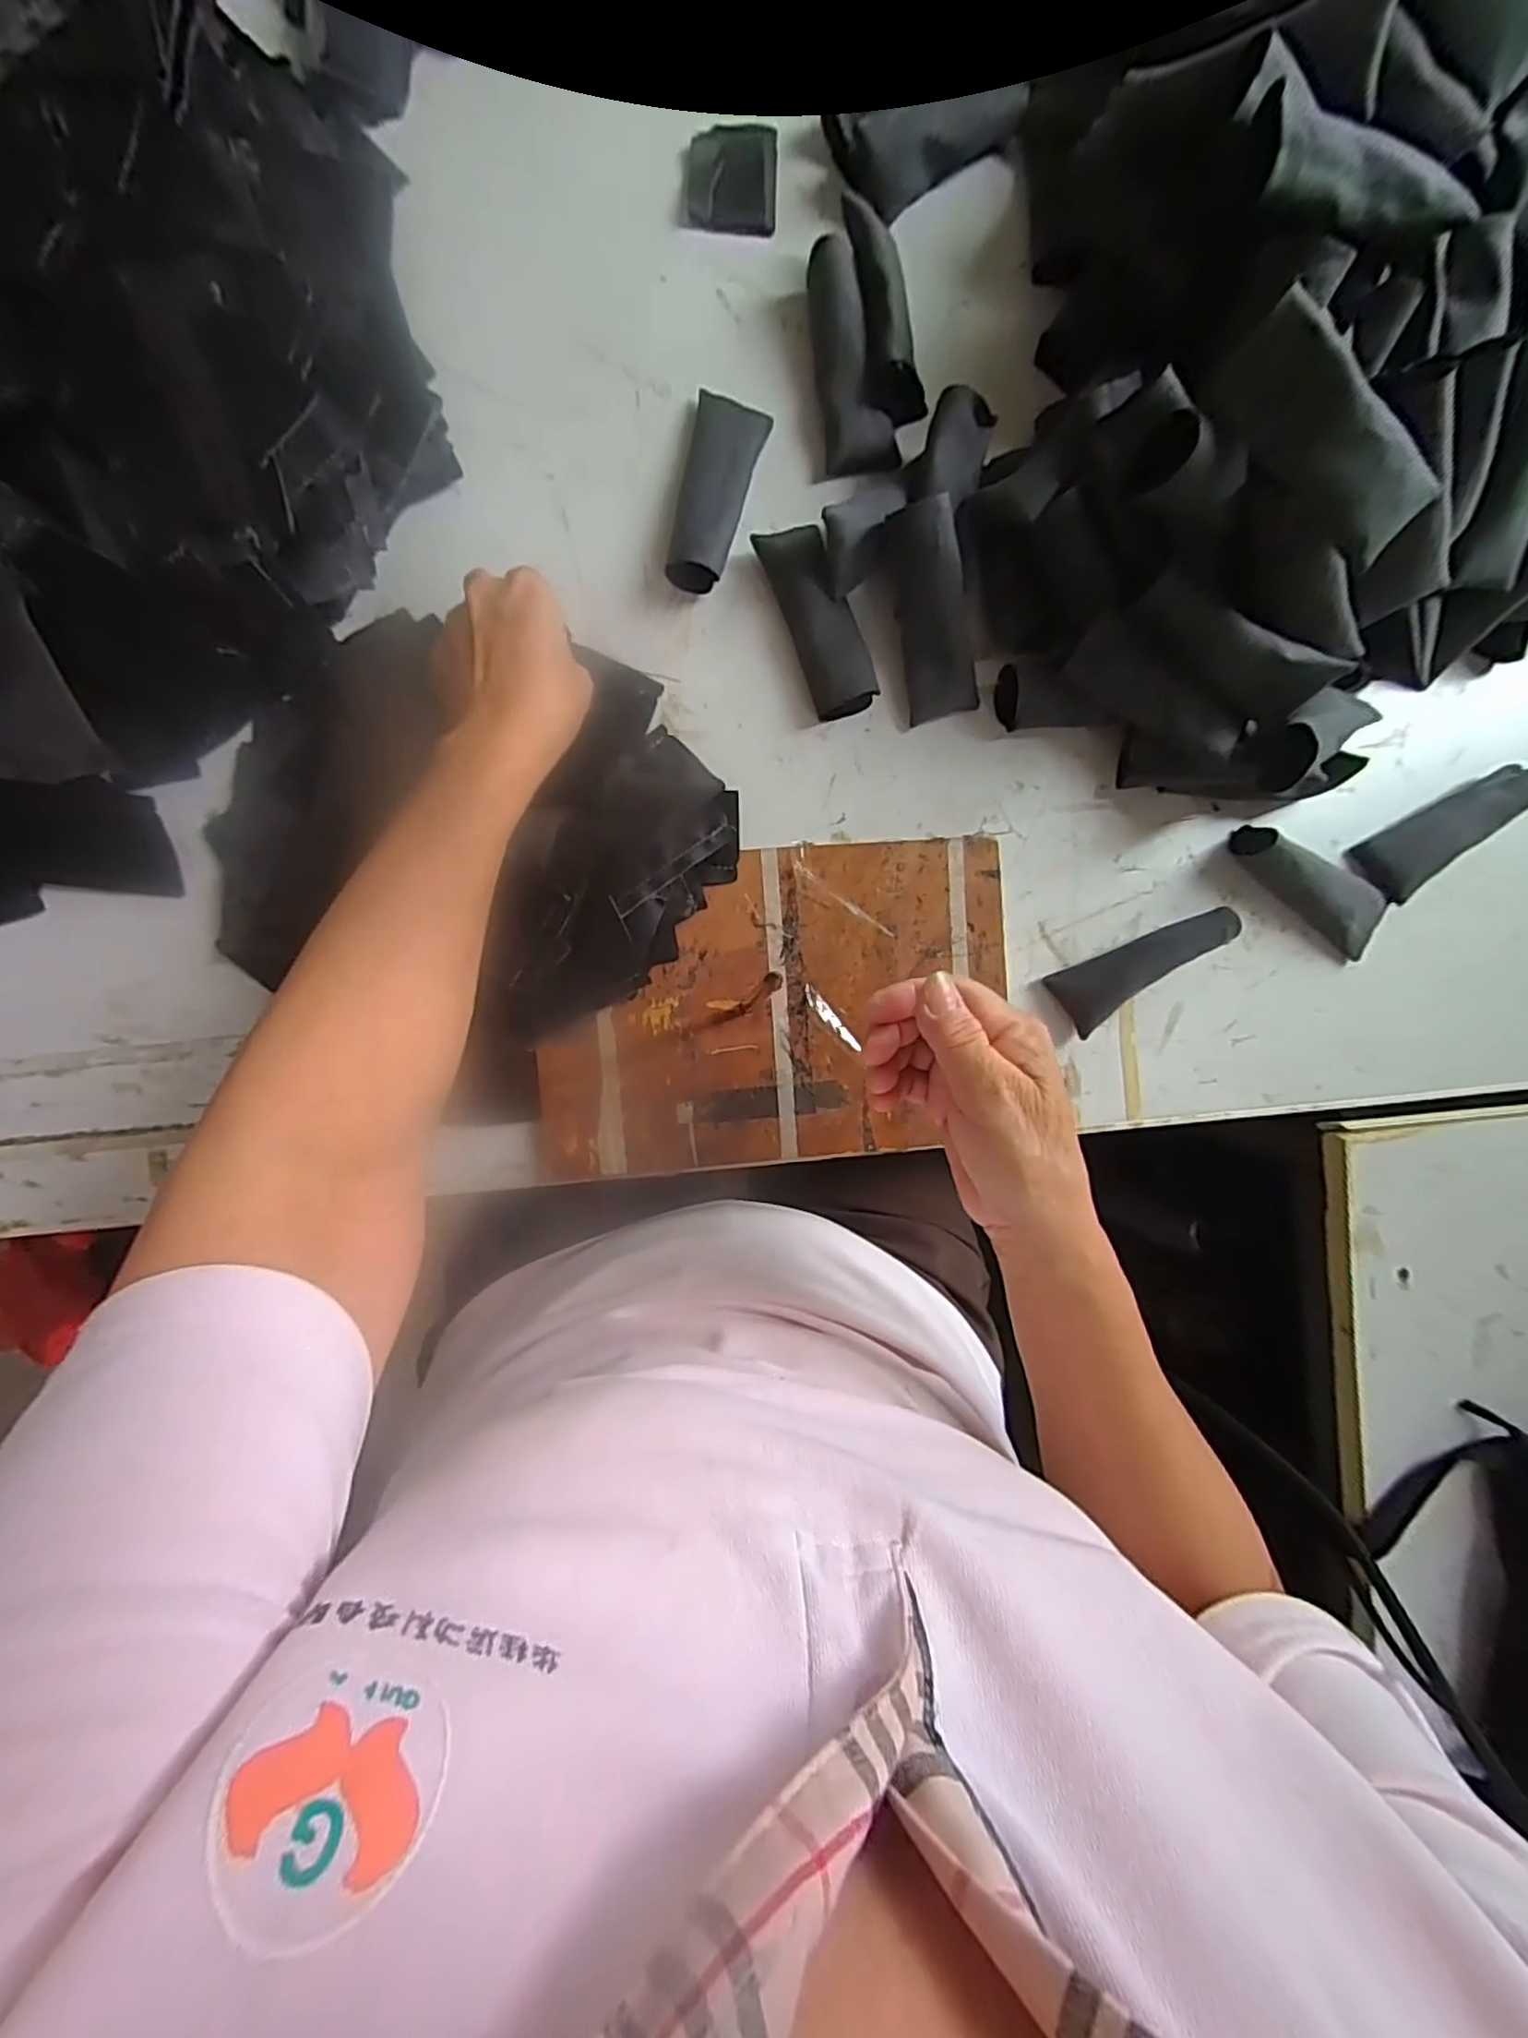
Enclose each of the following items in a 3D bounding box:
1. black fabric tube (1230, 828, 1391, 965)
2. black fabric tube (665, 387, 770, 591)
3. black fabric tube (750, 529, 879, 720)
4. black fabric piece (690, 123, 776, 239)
[{"bbox_3d":[0.331,-0.081,0.415,0.104,0.032,0.039,34,89,-5],"label":"black fabric tube"},{"bbox_3d":[-0.027,-0.293,0.384,0.037,0.024,0.110,13,91,-5],"label":"black fabric tube"},{"bbox_3d":[0.032,-0.223,0.391,0.037,0.022,0.102,-21,93,-3],"label":"black fabric tube"},{"bbox_3d":[-0.017,-0.472,0.388,0.049,0.004,0.055,1,92,-4],"label":"black fabric piece"}]

